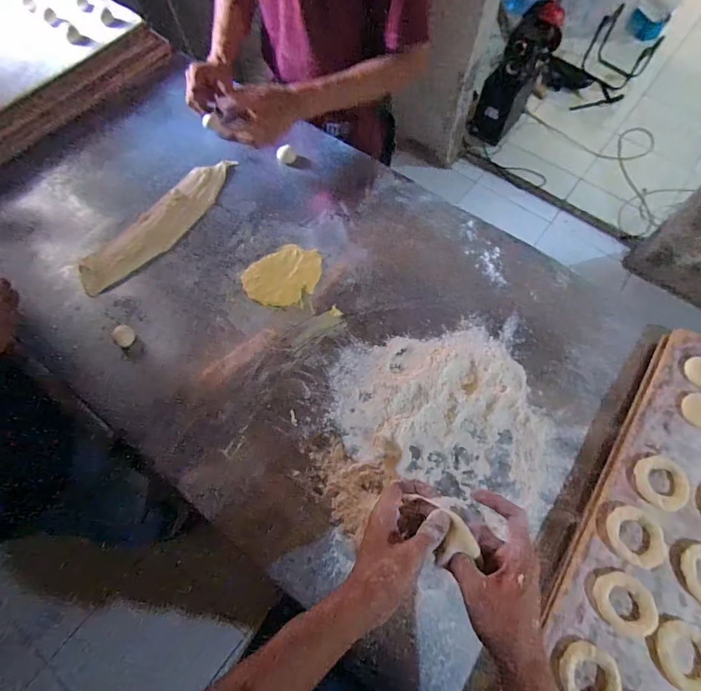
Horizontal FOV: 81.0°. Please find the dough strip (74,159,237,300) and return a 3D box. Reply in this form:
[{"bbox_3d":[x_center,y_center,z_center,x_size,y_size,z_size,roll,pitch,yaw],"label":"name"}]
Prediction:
[{"bbox_3d":[-0.311,-0.206,0.679,0.063,0.024,0.316,37,70,15],"label":"dough strip"}]

